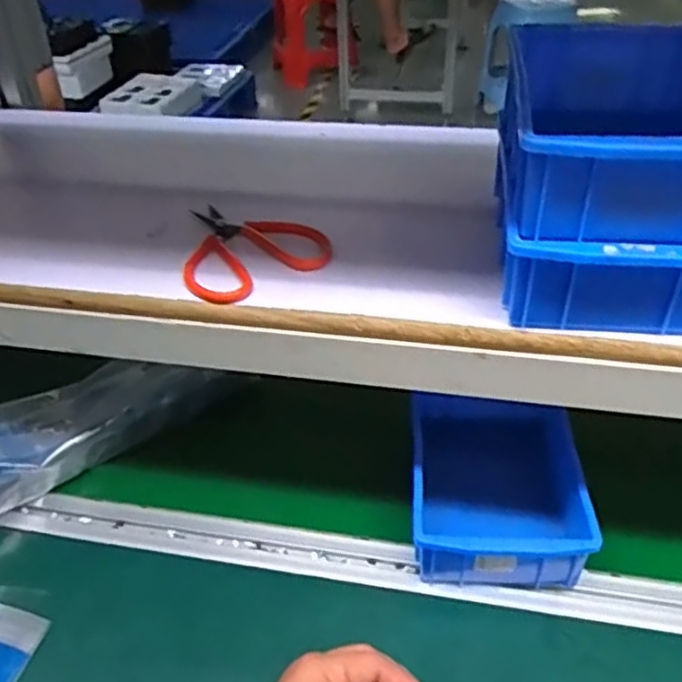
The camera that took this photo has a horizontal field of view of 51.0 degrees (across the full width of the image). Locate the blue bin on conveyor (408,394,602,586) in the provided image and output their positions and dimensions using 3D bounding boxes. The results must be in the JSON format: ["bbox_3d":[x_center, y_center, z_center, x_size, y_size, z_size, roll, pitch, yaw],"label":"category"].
[{"bbox_3d":[0.128,0.116,0.593,0.137,0.065,0.177,2,39,6],"label":"blue bin on conveyor"}]

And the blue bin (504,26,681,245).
[{"bbox_3d":[0.170,-0.133,0.437,0.129,0.059,0.191,3,39,7],"label":"blue bin"}]

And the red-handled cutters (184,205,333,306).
[{"bbox_3d":[-0.081,-0.070,0.517,0.099,0.023,0.124,-31,47,-31],"label":"red-handled cutters"}]

